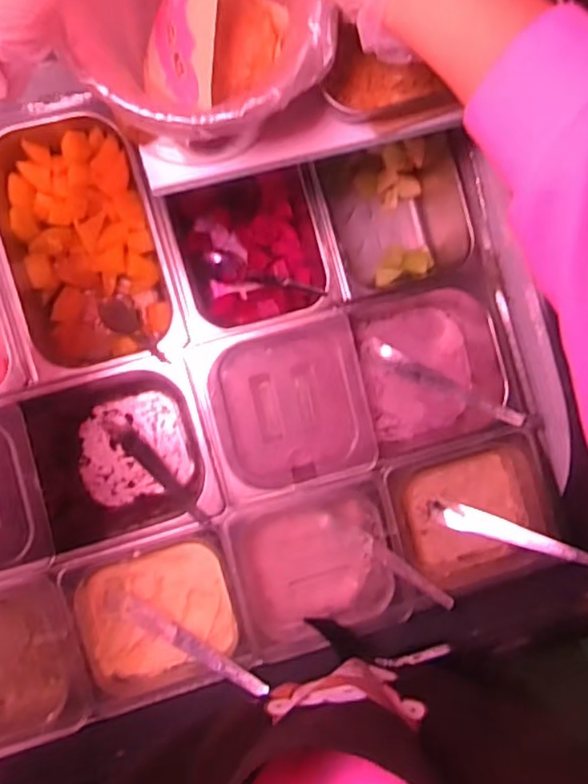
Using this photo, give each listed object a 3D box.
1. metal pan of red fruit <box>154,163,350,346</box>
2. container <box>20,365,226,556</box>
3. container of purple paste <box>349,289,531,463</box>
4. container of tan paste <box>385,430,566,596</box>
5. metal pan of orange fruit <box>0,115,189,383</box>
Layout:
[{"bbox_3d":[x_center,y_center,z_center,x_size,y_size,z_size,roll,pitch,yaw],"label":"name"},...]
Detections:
[{"bbox_3d":[-0.053,-0.161,0.685,0.173,0.102,0.189,-15,90,-7],"label":"metal pan of red fruit"},{"bbox_3d":[-0.190,0.068,0.675,0.199,0.103,0.172,-16,91,-7],"label":"container"},{"bbox_3d":[0.154,-0.028,0.713,0.151,0.077,0.160,-11,90,-7],"label":"container of purple paste"},{"bbox_3d":[0.186,0.135,0.693,0.172,0.076,0.155,-16,91,-7],"label":"container of tan paste"},{"bbox_3d":[-0.220,-0.152,0.668,0.162,0.102,0.250,-16,91,-7],"label":"metal pan of orange fruit"}]

